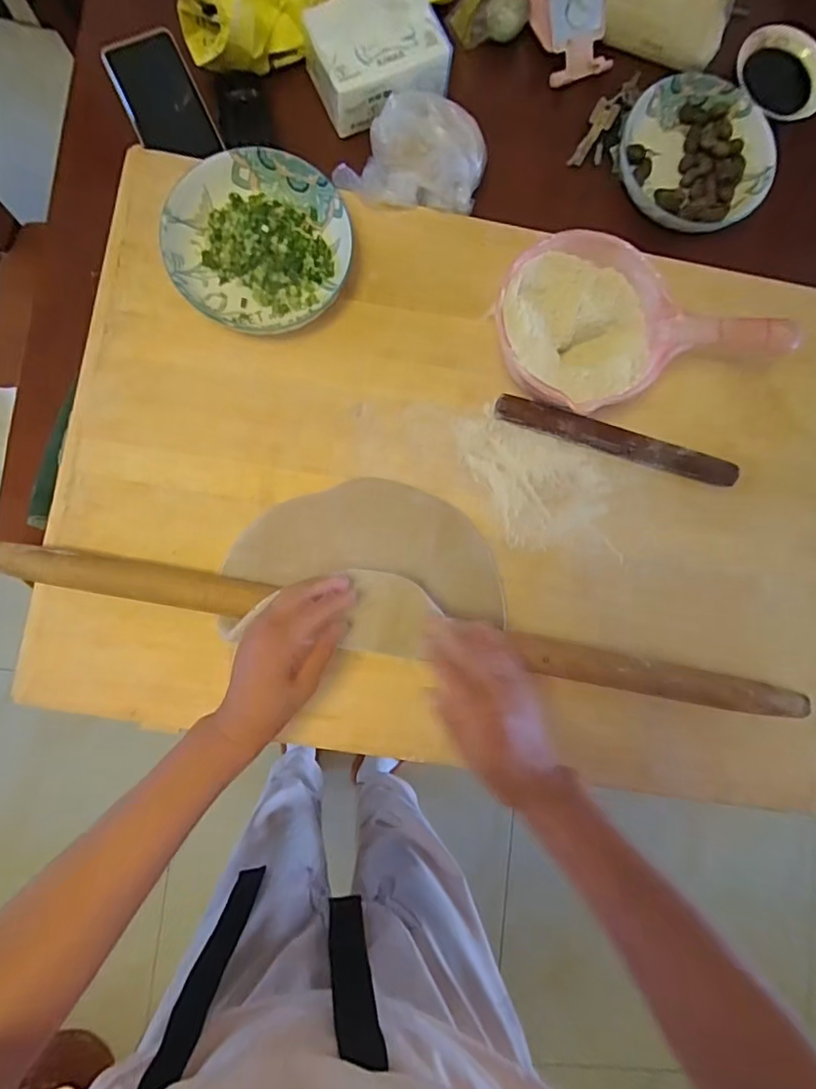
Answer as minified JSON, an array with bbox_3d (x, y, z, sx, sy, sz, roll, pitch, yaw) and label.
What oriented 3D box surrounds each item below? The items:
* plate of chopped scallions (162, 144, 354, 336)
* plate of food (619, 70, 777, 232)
[{"bbox_3d":[-0.143,-0.293,0.514,0.168,0.036,0.164,0,86,-5],"label":"plate of chopped scallions"},{"bbox_3d":[0.323,-0.441,0.601,0.163,0.042,0.163,0,86,-5],"label":"plate of food"}]

